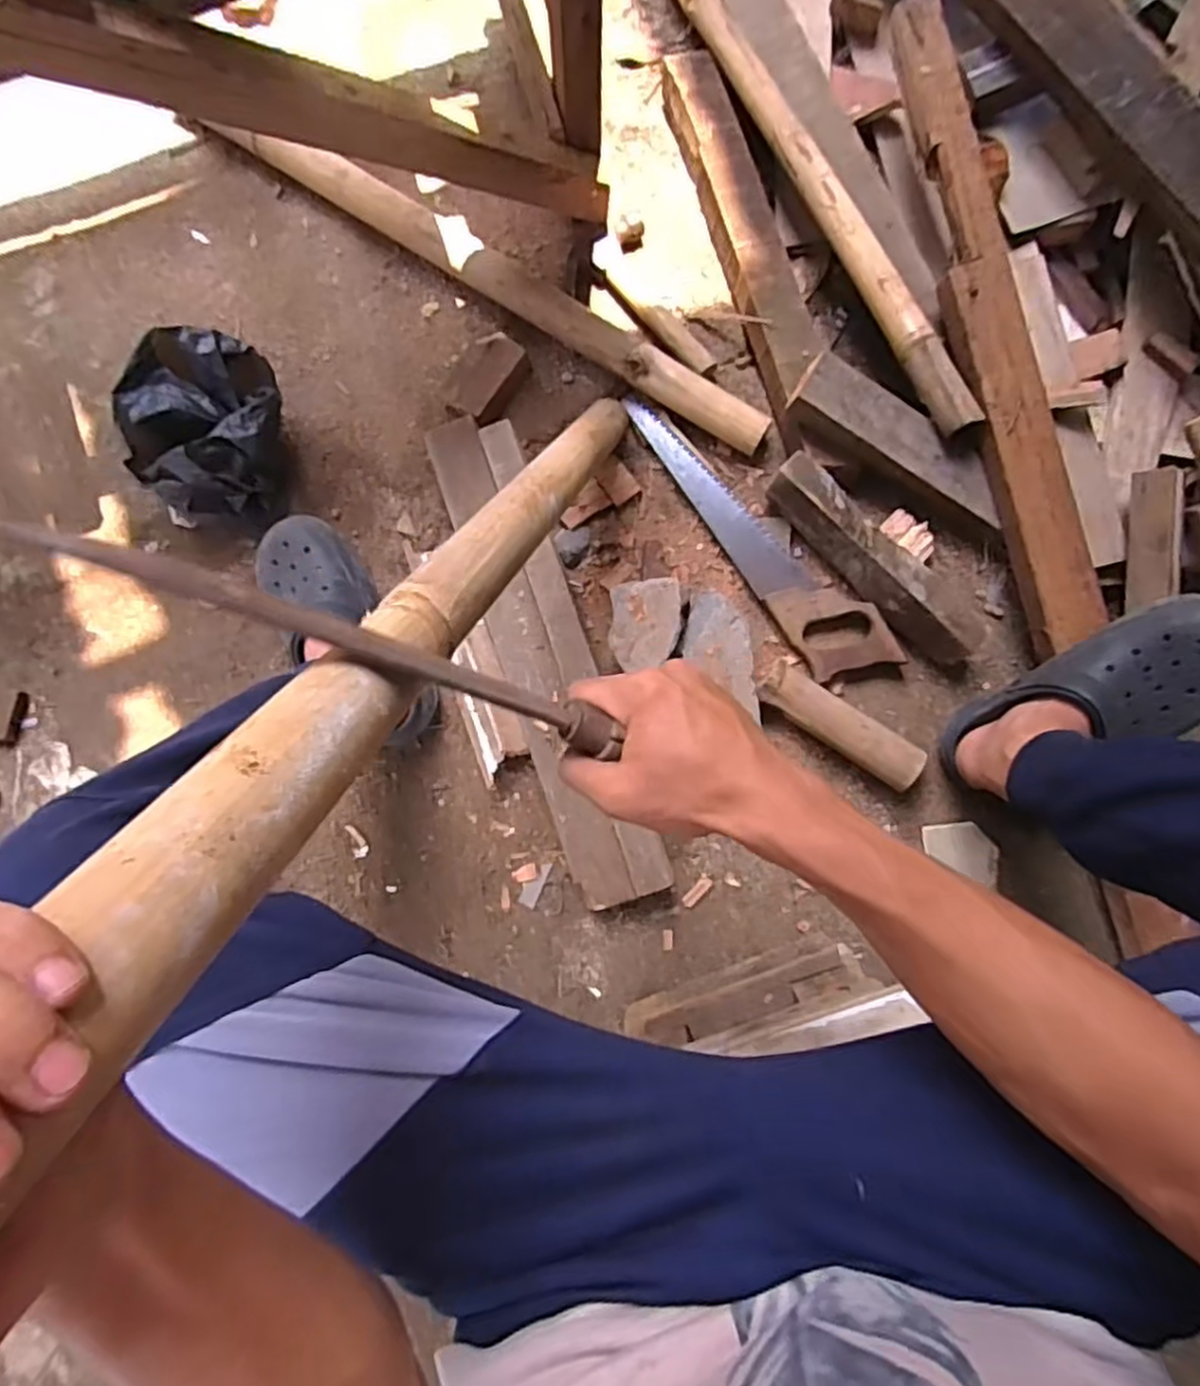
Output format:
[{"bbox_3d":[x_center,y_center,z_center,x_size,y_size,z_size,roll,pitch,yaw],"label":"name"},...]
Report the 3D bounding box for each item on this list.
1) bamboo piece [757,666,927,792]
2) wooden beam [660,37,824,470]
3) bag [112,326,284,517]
[{"bbox_3d":[0.258,0.034,0.791,0.191,0.047,0.052,35,88,4],"label":"bamboo piece"},{"bbox_3d":[0.172,-0.512,0.837,0.069,0.050,0.477,-17,85,1],"label":"wooden beam"},{"bbox_3d":[-0.426,-0.293,0.814,0.153,0.122,0.182,-21,85,1],"label":"bag"}]

